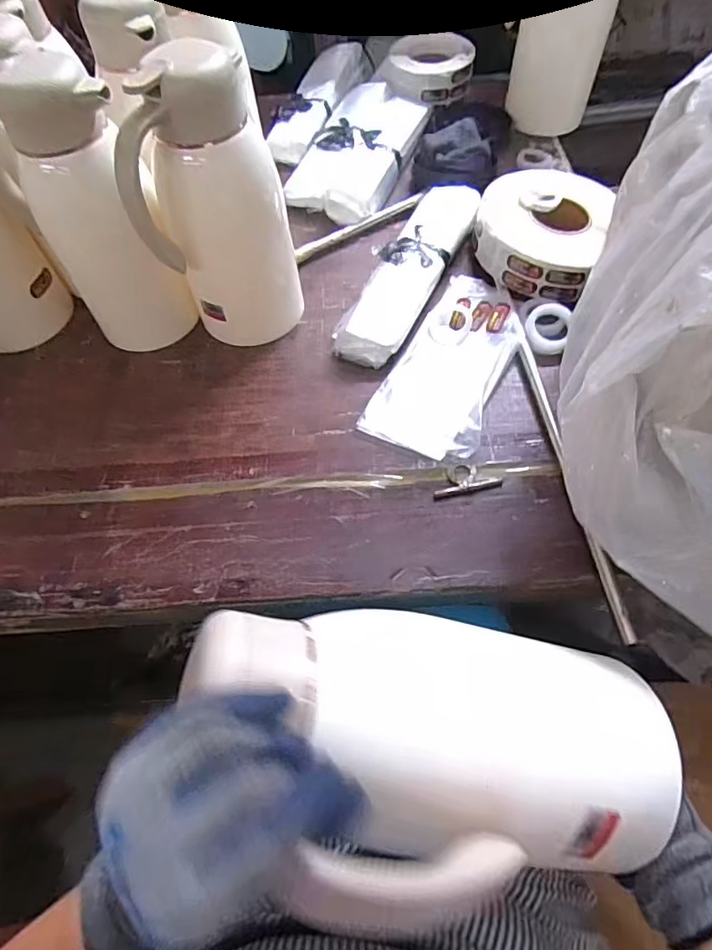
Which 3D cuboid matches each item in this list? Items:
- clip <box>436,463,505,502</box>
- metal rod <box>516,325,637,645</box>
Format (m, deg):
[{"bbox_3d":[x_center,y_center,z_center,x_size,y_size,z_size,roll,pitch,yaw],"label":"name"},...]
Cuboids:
[{"bbox_3d":[0.112,0.003,0.546,0.071,0.007,0.034,-11,60,-2],"label":"clip"},{"bbox_3d":[0.214,-0.015,0.544,0.014,0.009,0.363,-7,60,0],"label":"metal rod"}]

